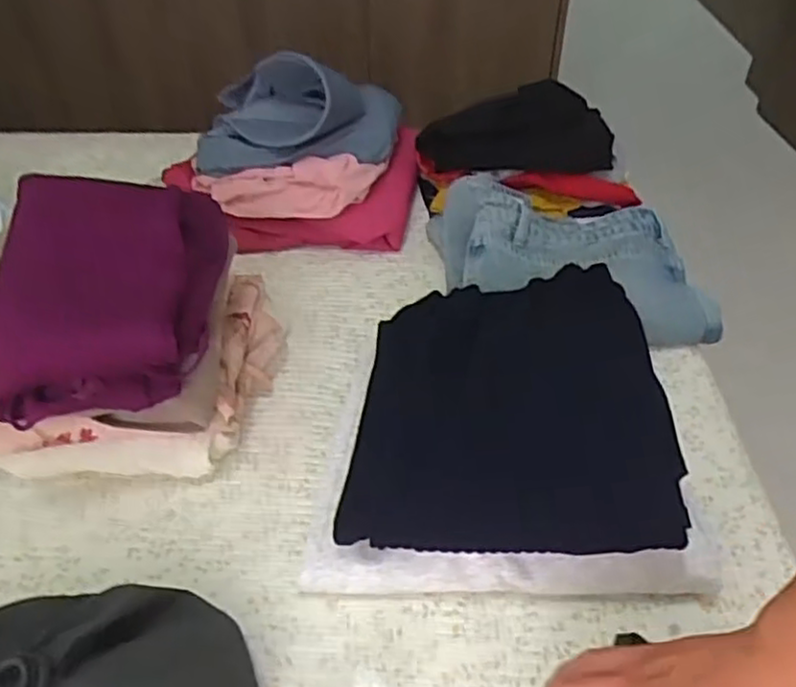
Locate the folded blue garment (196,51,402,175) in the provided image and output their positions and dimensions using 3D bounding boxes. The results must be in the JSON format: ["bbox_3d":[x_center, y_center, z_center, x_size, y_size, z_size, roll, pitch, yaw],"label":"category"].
[{"bbox_3d":[-0.127,-0.295,0.900,0.233,0.102,0.151,6,42,5],"label":"folded blue garment"}]

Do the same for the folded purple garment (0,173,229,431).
[{"bbox_3d":[-0.245,-0.058,0.604,0.173,0.095,0.226,-3,42,-4],"label":"folded purple garment"}]

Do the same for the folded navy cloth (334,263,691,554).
[{"bbox_3d":[0.094,0.046,0.619,0.253,0.050,0.297,2,41,3],"label":"folded navy cloth"}]

